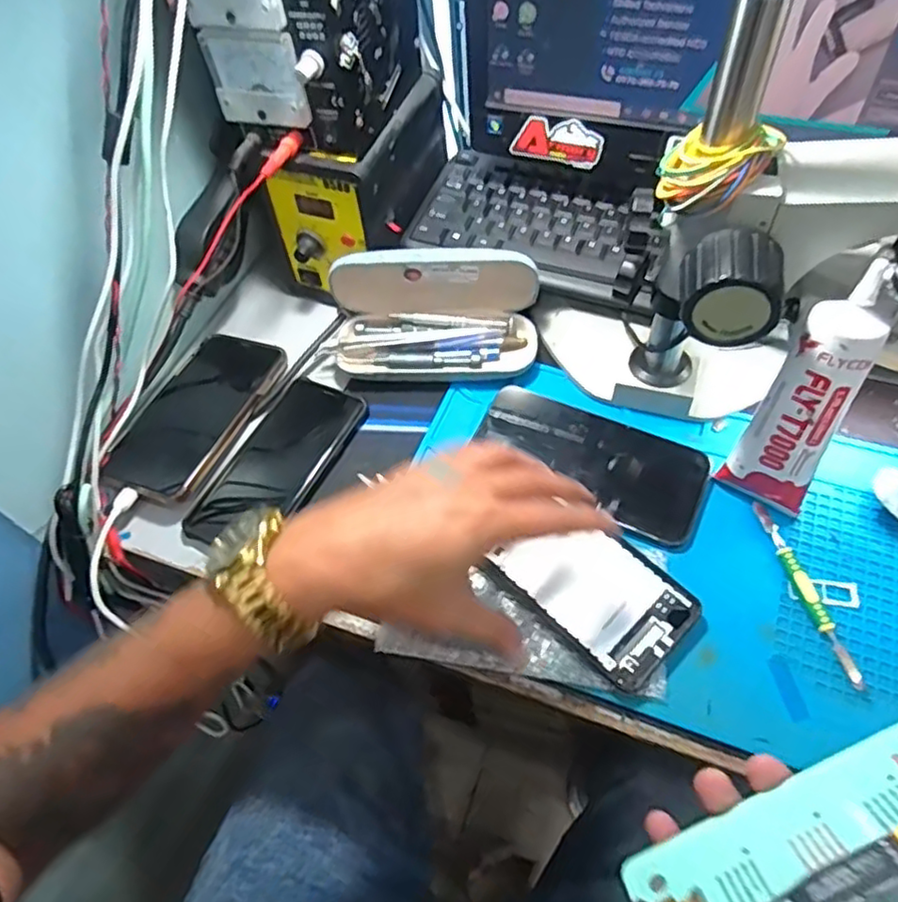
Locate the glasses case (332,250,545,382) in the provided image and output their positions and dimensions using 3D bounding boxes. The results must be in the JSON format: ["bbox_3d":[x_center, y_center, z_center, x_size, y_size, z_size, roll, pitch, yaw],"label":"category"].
[{"bbox_3d":[-0.012,-0.106,0.512,0.162,0.080,0.077,-2,56,3],"label":"glasses case"}]

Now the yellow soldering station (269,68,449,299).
[{"bbox_3d":[-0.074,-0.224,0.555,0.095,0.122,0.159,16,59,15],"label":"yellow soldering station"}]

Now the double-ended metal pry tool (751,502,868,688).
[{"bbox_3d":[0.220,0.084,0.402,0.014,0.010,0.120,-12,56,-3],"label":"double-ended metal pry tool"}]

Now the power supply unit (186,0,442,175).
[{"bbox_3d":[-0.089,-0.303,0.455,0.109,0.151,0.138,12,58,12],"label":"power supply unit"}]

